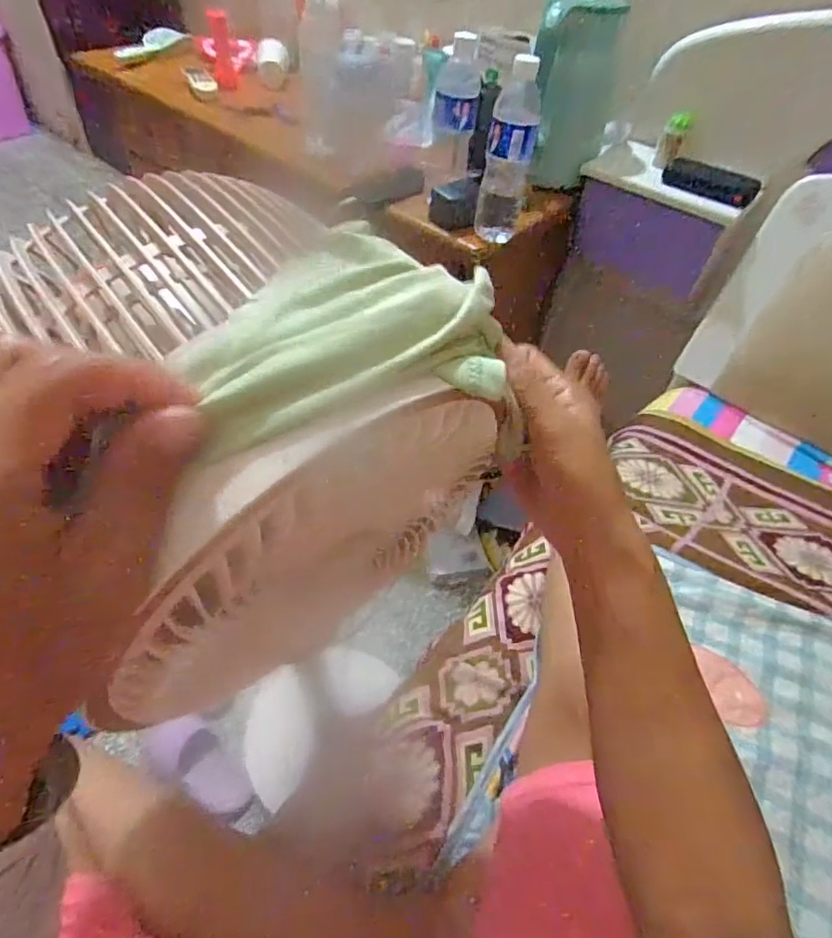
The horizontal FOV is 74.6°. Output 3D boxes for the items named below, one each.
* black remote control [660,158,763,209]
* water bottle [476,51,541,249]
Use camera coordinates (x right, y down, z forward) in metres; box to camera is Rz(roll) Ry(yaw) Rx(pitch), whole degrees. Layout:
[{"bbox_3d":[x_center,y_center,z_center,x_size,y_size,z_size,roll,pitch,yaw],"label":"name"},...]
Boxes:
[{"bbox_3d":[0.460,-0.452,0.854,0.142,0.036,0.033,38,56,24],"label":"black remote control"},{"bbox_3d":[0.129,-0.436,0.765,0.064,0.218,0.064,12,50,4],"label":"water bottle"}]

